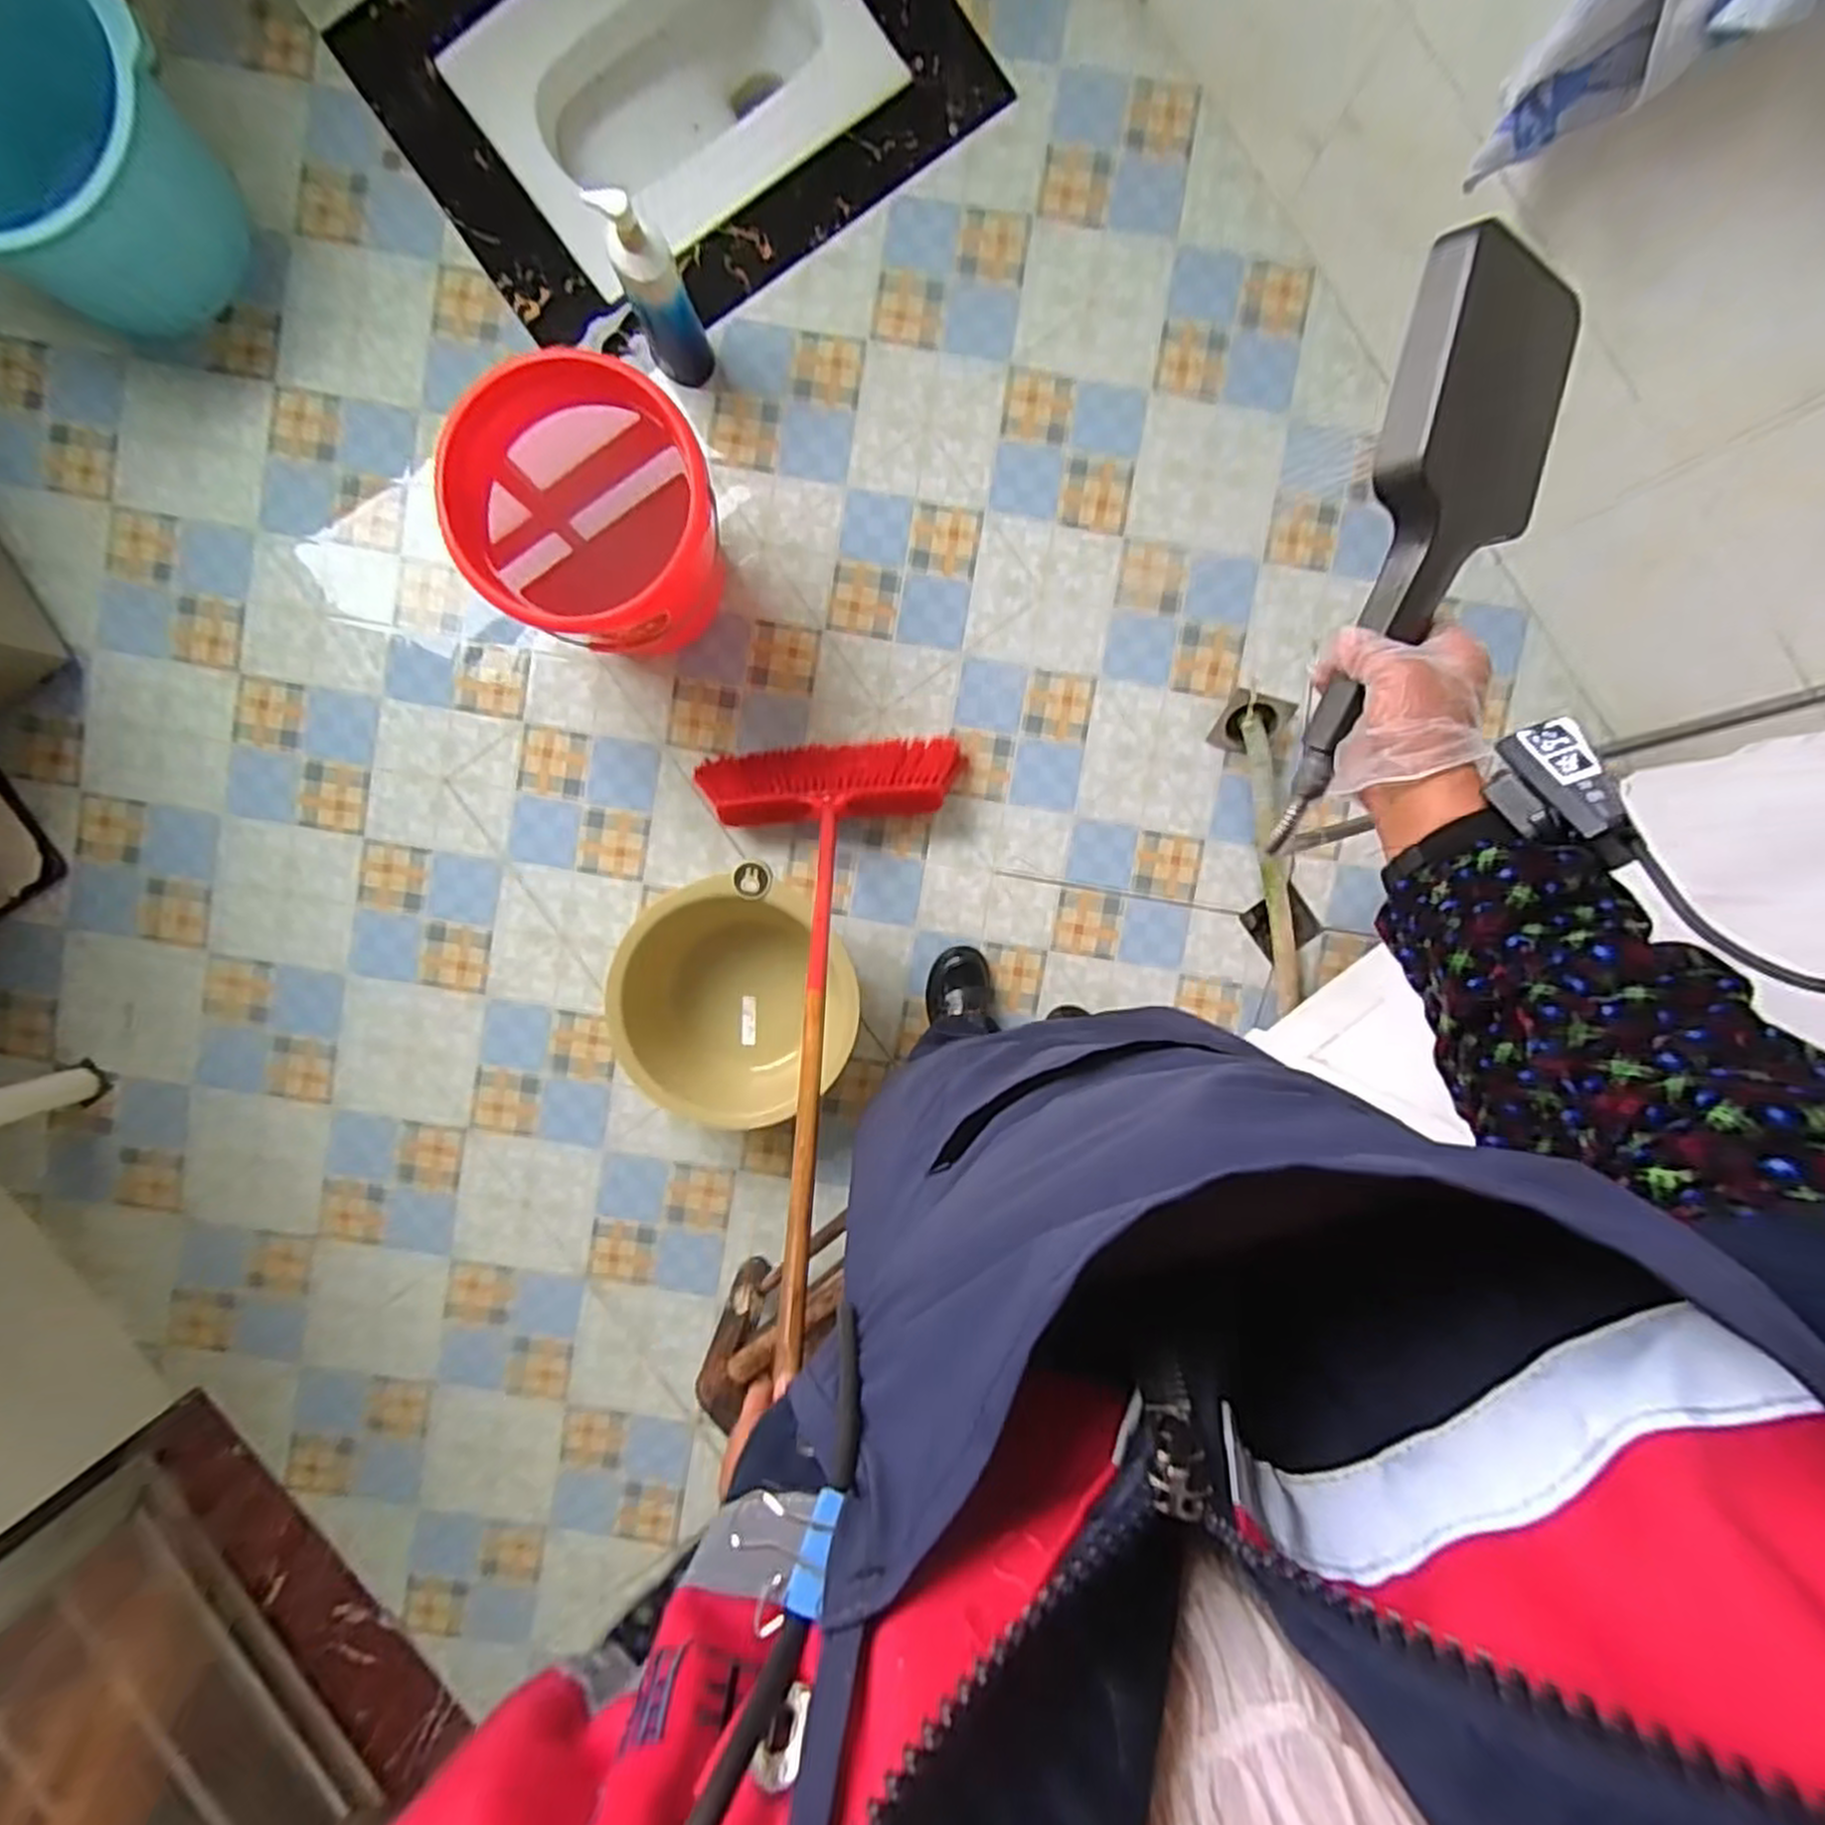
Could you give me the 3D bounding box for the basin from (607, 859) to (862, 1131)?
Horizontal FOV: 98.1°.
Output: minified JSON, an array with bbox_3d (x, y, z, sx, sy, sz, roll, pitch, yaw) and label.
[{"bbox_3d":[-0.253,0.119,1.141,0.335,0.162,0.338,0,96,-2],"label":"basin"}]

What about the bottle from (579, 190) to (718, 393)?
[{"bbox_3d":[-0.320,-0.779,1.010,0.073,0.274,0.071,-24,96,1],"label":"bottle"}]

